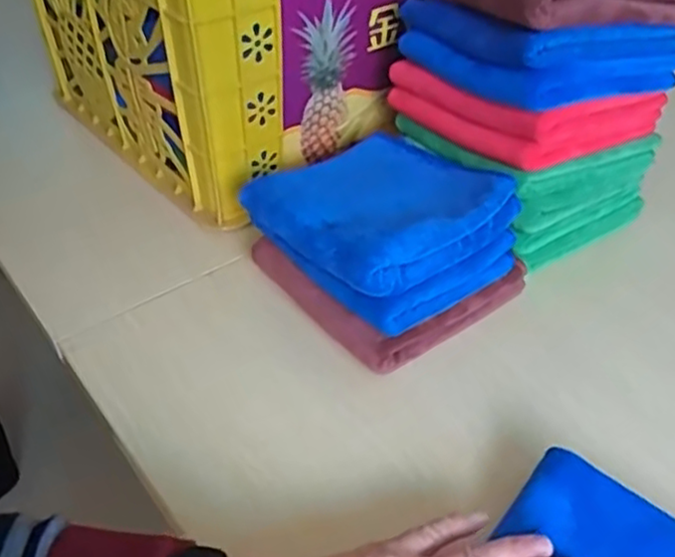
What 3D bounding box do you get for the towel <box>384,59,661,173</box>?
[{"bbox_3d":[0.165,-0.168,0.609,0.162,0.055,0.179,-22,46,-23],"label":"towel"}]

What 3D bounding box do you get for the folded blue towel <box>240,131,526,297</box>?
[{"bbox_3d":[0.032,-0.063,0.555,0.168,0.036,0.173,-27,48,-27],"label":"folded blue towel"}]

